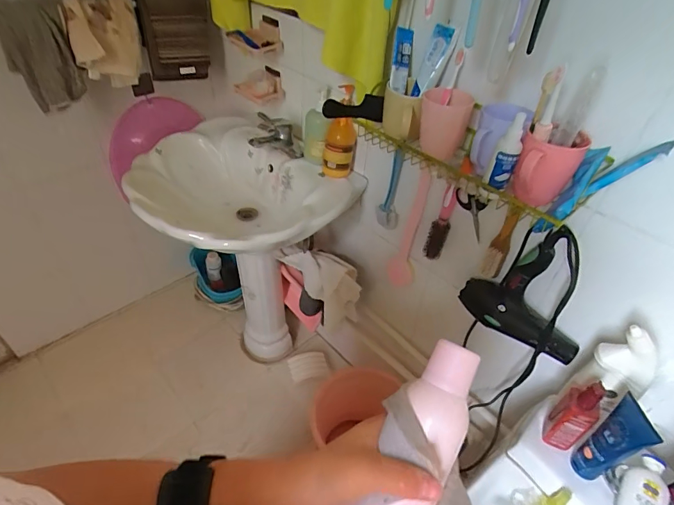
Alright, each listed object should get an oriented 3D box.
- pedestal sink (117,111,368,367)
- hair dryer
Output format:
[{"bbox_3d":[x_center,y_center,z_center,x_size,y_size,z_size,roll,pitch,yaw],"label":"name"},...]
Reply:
[{"bbox_3d":[-0.272,0.075,1.226,0.494,0.798,0.447,33,49,27],"label":"pedestal sink"},{"bbox_3d":[0.359,0.073,0.759,0.082,0.220,0.231,-29,52,-31],"label":"hair dryer"}]

